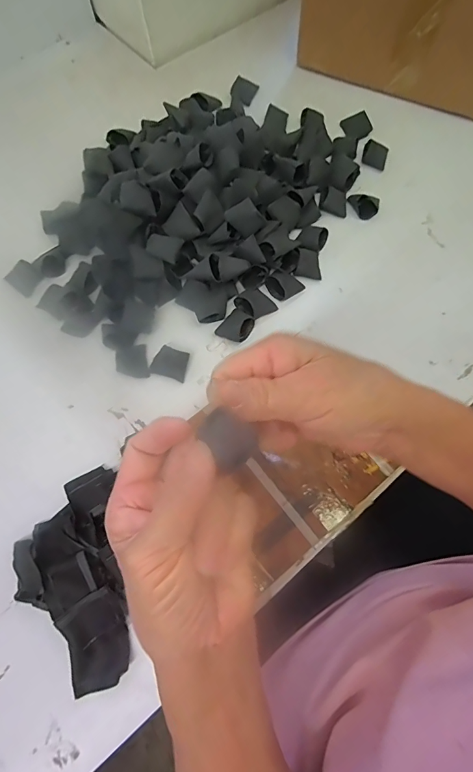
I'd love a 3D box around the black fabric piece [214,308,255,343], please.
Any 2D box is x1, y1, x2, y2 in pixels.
[{"bbox_3d":[0.001,-0.072,0.459,0.037,0.021,0.041,40,76,13],"label":"black fabric piece"}]

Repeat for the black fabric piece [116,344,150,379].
[{"bbox_3d":[-0.121,-0.028,0.449,0.036,0.004,0.039,-11,71,-3],"label":"black fabric piece"}]

